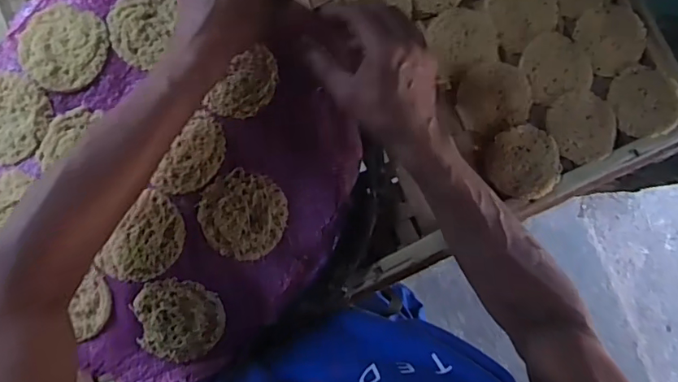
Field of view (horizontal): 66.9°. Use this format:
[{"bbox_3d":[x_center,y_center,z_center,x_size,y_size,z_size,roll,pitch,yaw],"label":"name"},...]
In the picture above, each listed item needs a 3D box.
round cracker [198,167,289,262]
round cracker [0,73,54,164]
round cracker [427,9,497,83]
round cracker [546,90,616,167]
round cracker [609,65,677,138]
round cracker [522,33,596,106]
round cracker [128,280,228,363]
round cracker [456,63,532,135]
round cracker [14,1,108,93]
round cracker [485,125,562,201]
[{"bbox_3d":[-0.087,0.021,0.463,0.076,0.010,0.075,1,86,-7],"label":"round cracker"},{"bbox_3d":[-0.299,-0.066,0.460,0.071,0.006,0.076,0,91,3],"label":"round cracker"},{"bbox_3d":[0.135,-0.161,0.549,0.069,0.010,0.070,1,83,-5],"label":"round cracker"},{"bbox_3d":[0.266,-0.069,0.553,0.073,0.012,0.077,1,83,-5],"label":"round cracker"},{"bbox_3d":[0.339,-0.100,0.561,0.074,0.008,0.078,1,83,-5],"label":"round cracker"},{"bbox_3d":[0.238,-0.137,0.558,0.077,0.009,0.071,1,83,-5],"label":"round cracker"},{"bbox_3d":[-0.142,0.116,0.461,0.075,0.004,0.077,-1,102,-6],"label":"round cracker"},{"bbox_3d":[0.165,-0.100,0.549,0.081,0.007,0.071,-21,86,-7],"label":"round cracker"},{"bbox_3d":[-0.252,-0.134,0.466,0.075,0.013,0.083,-44,92,-8],"label":"round cracker"},{"bbox_3d":[0.197,-0.030,0.542,0.075,0.004,0.075,1,83,-5],"label":"round cracker"}]

